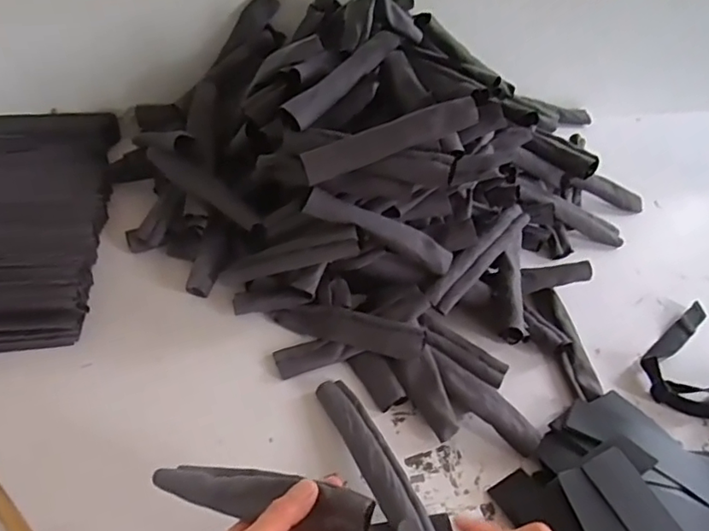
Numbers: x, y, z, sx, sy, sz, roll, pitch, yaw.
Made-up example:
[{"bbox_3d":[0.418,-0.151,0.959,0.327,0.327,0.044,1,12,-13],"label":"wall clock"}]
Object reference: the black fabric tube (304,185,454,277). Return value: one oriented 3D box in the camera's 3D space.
[{"bbox_3d":[0.031,-0.039,0.634,0.184,0.030,0.022,24,42,-18],"label":"black fabric tube"}]

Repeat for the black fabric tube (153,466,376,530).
[{"bbox_3d":[-0.073,0.168,0.413,0.185,0.025,0.034,0,41,27],"label":"black fabric tube"}]

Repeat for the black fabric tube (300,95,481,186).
[{"bbox_3d":[0.036,-0.130,0.578,0.183,0.036,0.022,-19,48,4],"label":"black fabric tube"}]

